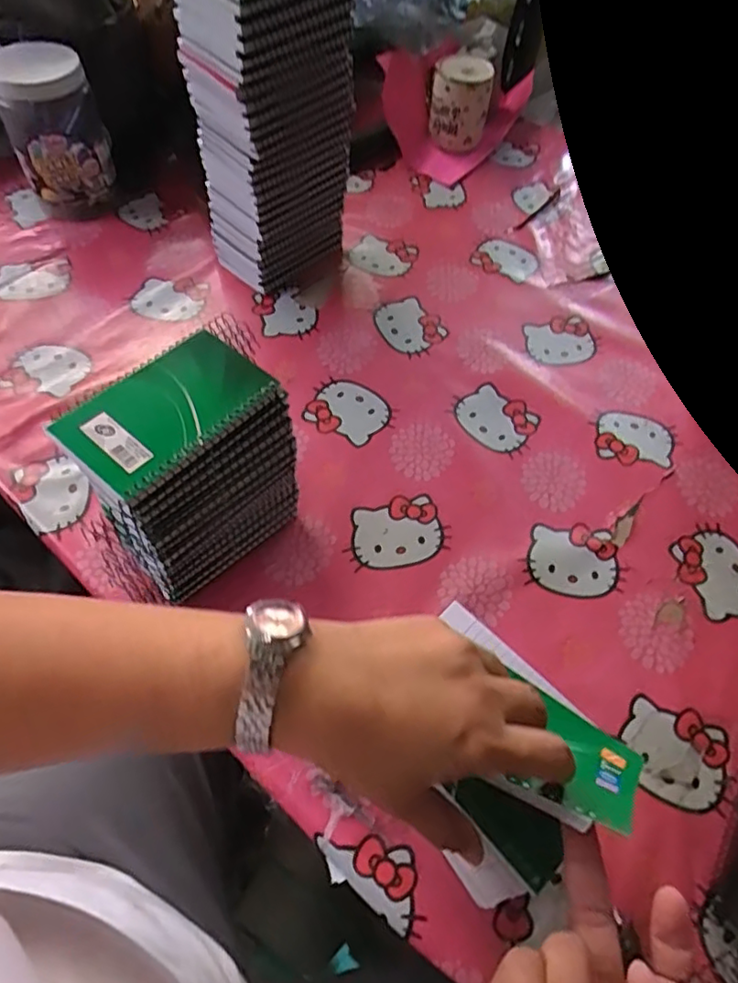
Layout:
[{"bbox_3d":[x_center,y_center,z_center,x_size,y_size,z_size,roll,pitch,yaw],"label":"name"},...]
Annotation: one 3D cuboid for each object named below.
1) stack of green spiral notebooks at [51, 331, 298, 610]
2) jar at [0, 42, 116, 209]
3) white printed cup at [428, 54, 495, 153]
[{"bbox_3d":[-0.137,-0.011,0.466,0.095,0.171,0.140,39,64,18],"label":"stack of green spiral notebooks"},{"bbox_3d":[-0.363,-0.416,0.706,0.103,0.153,0.108,2,59,-3],"label":"jar"},{"bbox_3d":[0.127,-0.545,0.850,0.080,0.098,0.069,6,59,0],"label":"white printed cup"}]

